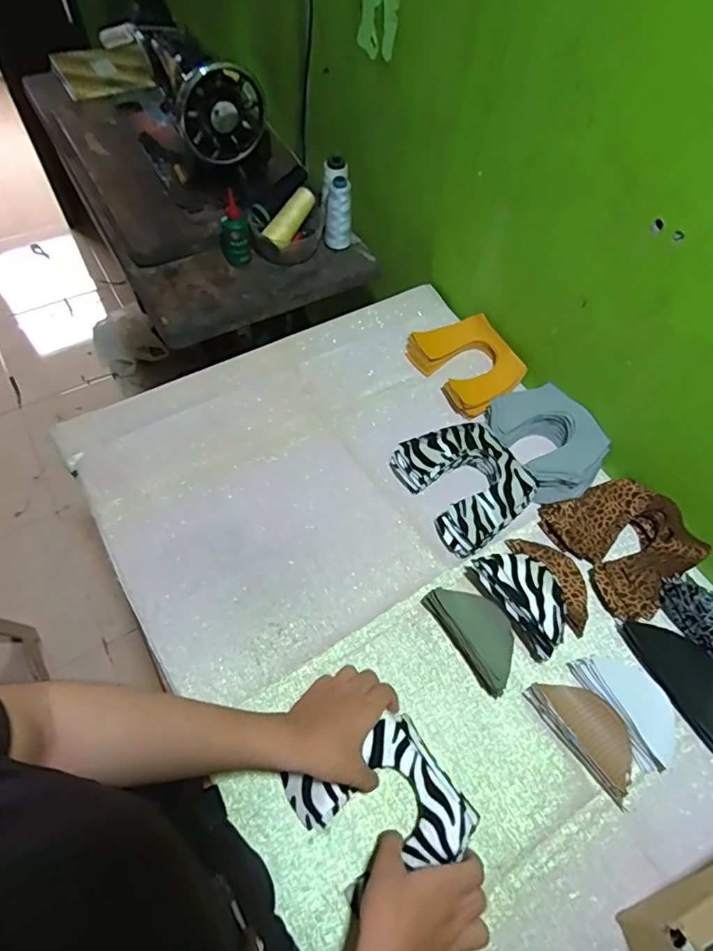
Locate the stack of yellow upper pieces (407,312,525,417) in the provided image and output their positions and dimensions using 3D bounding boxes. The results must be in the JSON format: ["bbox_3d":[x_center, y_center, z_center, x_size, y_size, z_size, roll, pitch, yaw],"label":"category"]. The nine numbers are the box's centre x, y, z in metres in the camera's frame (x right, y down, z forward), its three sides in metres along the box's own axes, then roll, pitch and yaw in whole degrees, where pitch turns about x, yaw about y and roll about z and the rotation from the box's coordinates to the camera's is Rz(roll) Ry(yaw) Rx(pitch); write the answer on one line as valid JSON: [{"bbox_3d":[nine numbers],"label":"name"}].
[{"bbox_3d":[0.164,-0.168,0.788,0.127,0.032,0.166,-25,64,-17],"label":"stack of yellow upper pieces"}]

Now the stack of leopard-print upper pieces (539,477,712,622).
[{"bbox_3d":[0.328,0.076,0.635,0.134,0.041,0.163,-23,64,-16],"label":"stack of leopard-print upper pieces"}]

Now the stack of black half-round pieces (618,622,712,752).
[{"bbox_3d":[0.359,0.219,0.577,0.073,0.014,0.139,-19,63,-14],"label":"stack of black half-round pieces"}]

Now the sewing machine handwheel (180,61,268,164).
[{"bbox_3d":[-0.202,-0.550,0.812,0.125,0.136,0.034,-26,65,-17],"label":"sewing machine handwheel"}]

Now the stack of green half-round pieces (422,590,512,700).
[{"bbox_3d":[0.131,0.172,0.579,0.056,0.049,0.120,-26,65,-17],"label":"stack of green half-round pieces"}]

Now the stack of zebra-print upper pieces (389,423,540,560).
[{"bbox_3d":[0.141,0.007,0.681,0.140,0.040,0.168,-28,65,-18],"label":"stack of zebra-print upper pieces"}]

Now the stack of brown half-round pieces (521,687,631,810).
[{"bbox_3d":[0.239,0.261,0.543,0.058,0.026,0.125,-31,66,-19],"label":"stack of brown half-round pieces"}]

